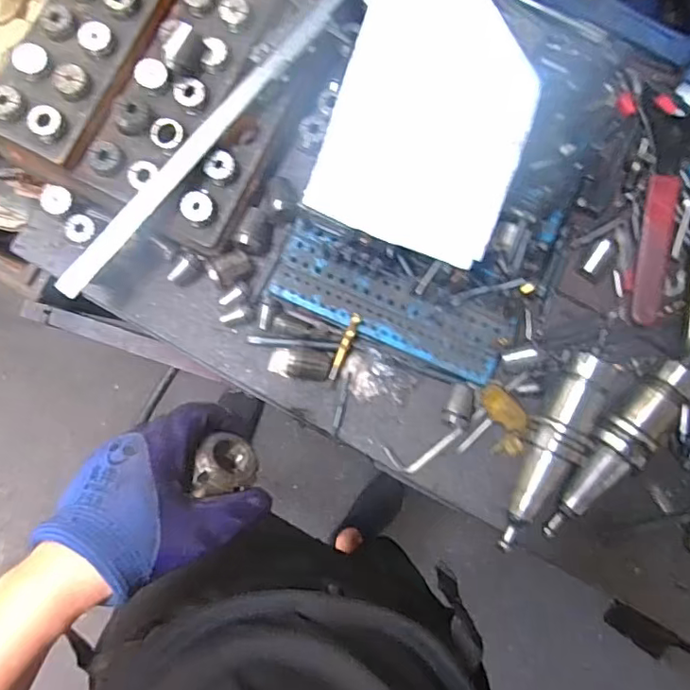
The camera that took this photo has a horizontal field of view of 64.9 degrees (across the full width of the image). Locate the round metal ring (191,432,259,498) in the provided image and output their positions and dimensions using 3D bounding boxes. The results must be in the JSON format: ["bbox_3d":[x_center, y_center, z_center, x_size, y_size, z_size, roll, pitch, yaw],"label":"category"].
[{"bbox_3d":[-0.080,0.083,0.374,0.036,0.028,0.035,6,85,-1],"label":"round metal ring"}]

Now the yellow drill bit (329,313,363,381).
[{"bbox_3d":[0.000,0.001,0.532,0.012,0.016,0.068,23,85,1],"label":"yellow drill bit"}]

